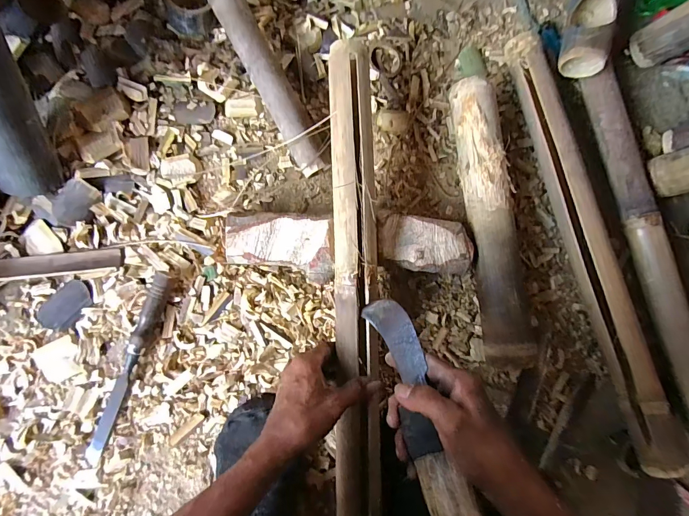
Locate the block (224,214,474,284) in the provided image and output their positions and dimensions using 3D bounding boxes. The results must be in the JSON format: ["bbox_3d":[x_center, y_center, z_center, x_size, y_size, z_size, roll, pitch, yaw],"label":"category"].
[{"bbox_3d":[0.008,-0.016,0.516,0.325,0.054,0.092,-3,82,-6],"label":"block"}]

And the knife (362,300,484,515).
[{"bbox_3d":[0.069,0.136,0.368,0.041,0.032,0.231,-9,50,-7],"label":"knife"}]

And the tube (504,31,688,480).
[{"bbox_3d":[0.354,-0.026,0.551,0.046,0.065,0.646,-13,84,-7],"label":"tube"}]

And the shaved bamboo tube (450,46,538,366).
[{"bbox_3d":[0.207,-0.087,0.540,0.077,0.071,0.469,-2,82,-6],"label":"shaved bamboo tube"}]

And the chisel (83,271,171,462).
[{"bbox_3d":[-0.280,0.140,0.482,0.021,0.023,0.249,19,81,-3],"label":"chisel"}]

